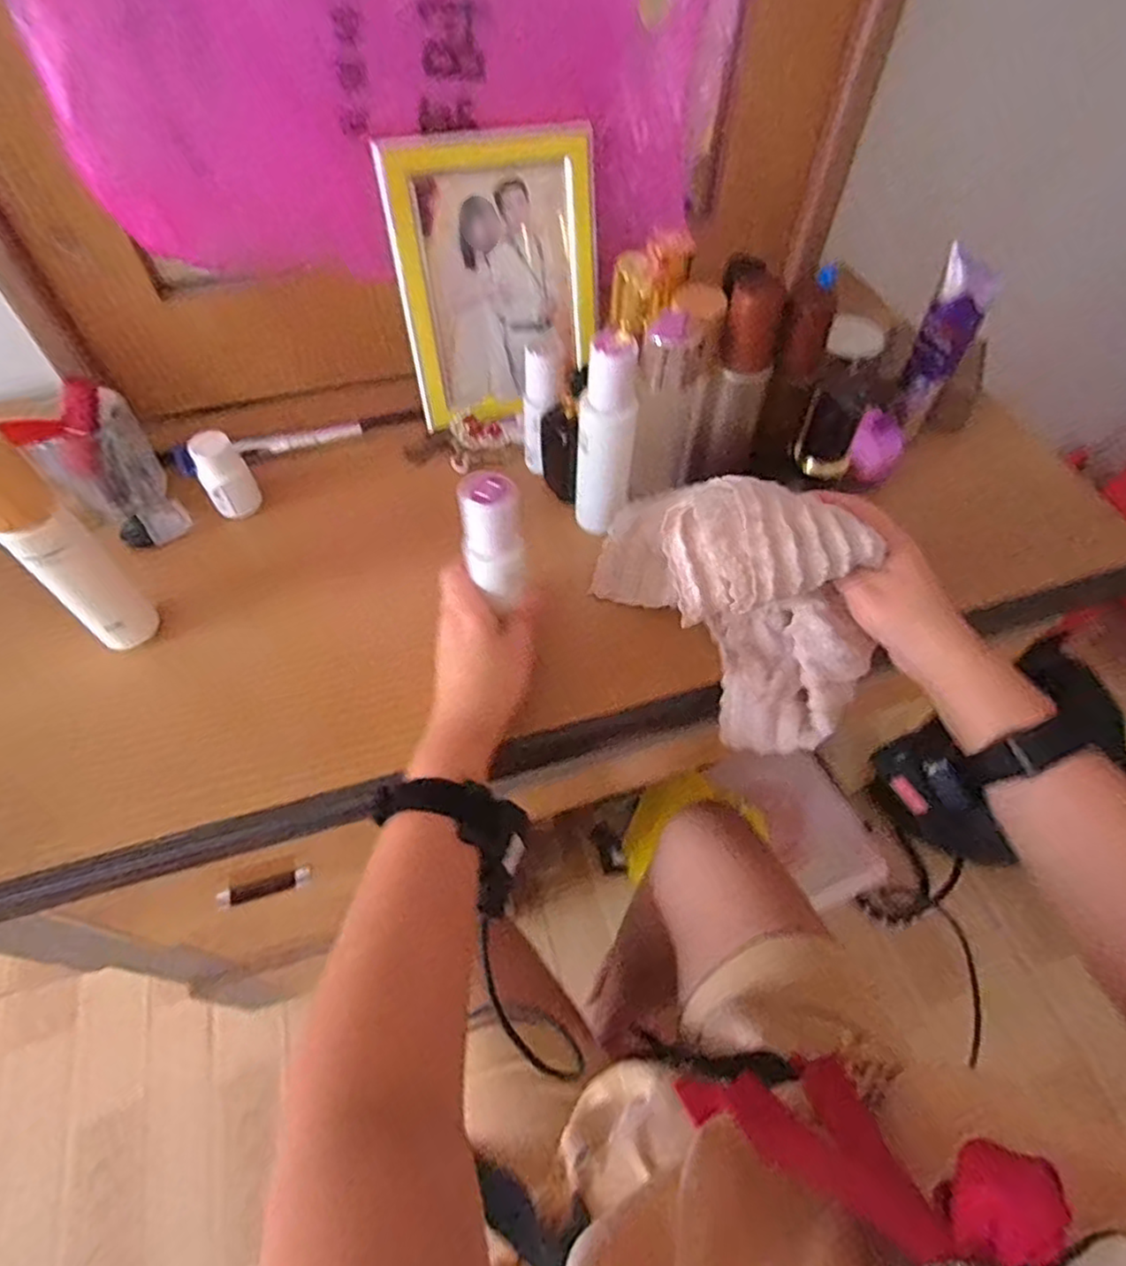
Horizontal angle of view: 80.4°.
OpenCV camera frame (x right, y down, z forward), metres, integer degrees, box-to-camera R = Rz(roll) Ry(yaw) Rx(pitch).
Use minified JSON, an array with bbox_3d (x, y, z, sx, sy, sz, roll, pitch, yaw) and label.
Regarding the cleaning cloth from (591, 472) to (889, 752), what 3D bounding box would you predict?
[{"bbox_3d":[0.115,-0.019,0.428,0.166,0.126,0.111,30,61,19],"label":"cleaning cloth"}]

